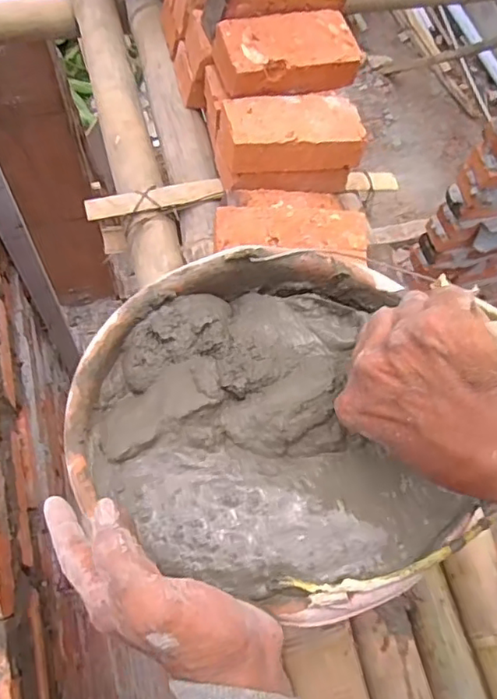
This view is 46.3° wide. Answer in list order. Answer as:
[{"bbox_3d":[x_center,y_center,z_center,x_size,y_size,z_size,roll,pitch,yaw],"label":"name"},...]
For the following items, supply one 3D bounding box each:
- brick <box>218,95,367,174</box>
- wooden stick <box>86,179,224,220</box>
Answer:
[{"bbox_3d":[0.048,-0.247,0.655,0.162,0.043,0.097,-6,64,-7],"label":"brick"},{"bbox_3d":[-0.112,-0.181,0.691,0.160,0.016,0.025,-13,65,-10],"label":"wooden stick"}]

